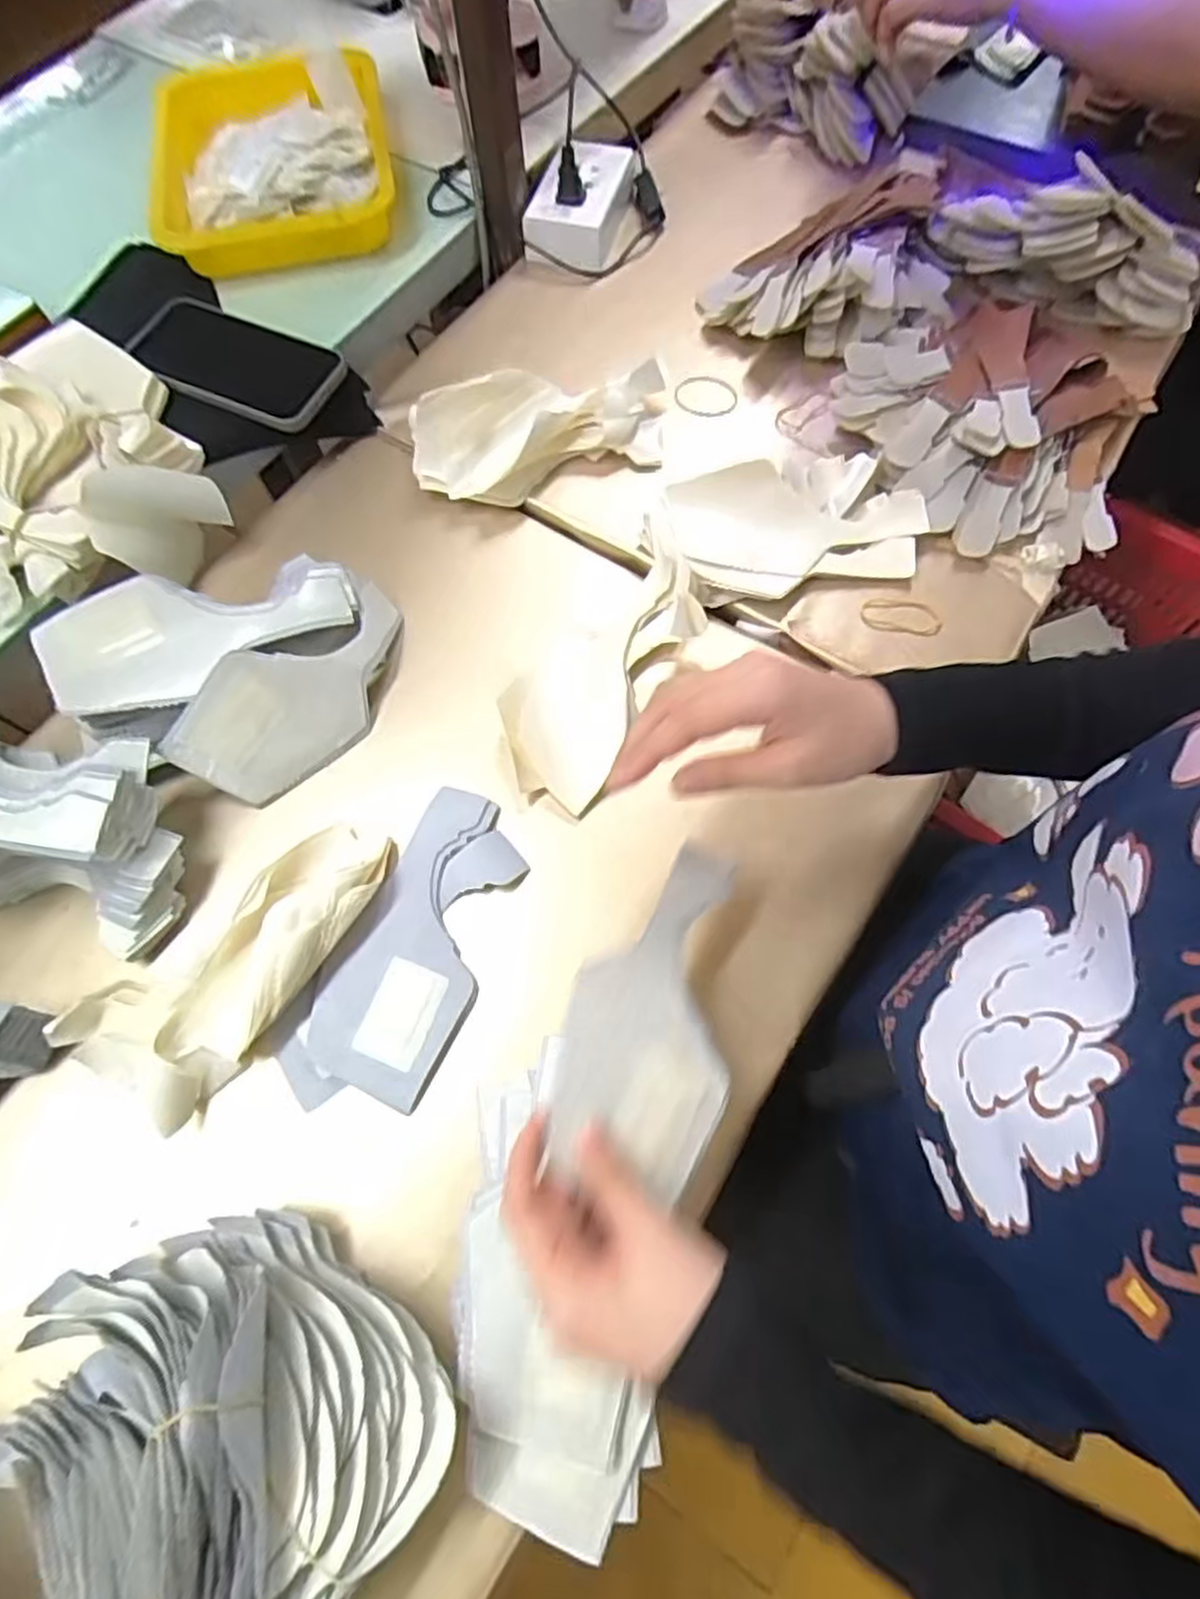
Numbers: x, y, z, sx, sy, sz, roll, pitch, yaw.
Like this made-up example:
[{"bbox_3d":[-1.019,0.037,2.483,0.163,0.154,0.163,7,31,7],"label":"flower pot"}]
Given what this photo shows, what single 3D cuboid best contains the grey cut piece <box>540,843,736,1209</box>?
[{"bbox_3d":[0.027,0.101,0.375,0.082,0.011,0.168,18,60,-11],"label":"grey cut piece"}]

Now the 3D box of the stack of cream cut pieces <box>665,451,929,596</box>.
[{"bbox_3d":[0.143,-0.203,0.545,0.178,0.032,0.105,-9,67,-4],"label":"stack of cream cut pieces"}]

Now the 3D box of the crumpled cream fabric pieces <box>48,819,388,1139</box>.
[{"bbox_3d":[-0.204,0.088,0.428,0.085,0.035,0.193,39,74,15],"label":"crumpled cream fabric pieces"}]

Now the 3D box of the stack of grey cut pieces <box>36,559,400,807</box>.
[{"bbox_3d":[-0.239,-0.096,0.489,0.170,0.061,0.161,19,70,8],"label":"stack of grey cut pieces"}]

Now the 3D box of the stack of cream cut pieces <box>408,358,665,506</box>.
[{"bbox_3d":[-0.045,-0.287,0.575,0.197,0.051,0.086,-14,68,-5],"label":"stack of cream cut pieces"}]

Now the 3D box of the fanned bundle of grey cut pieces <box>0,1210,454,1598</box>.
[{"bbox_3d":[-0.176,0.279,0.327,0.177,0.079,0.167,0,68,1],"label":"fanned bundle of grey cut pieces"}]

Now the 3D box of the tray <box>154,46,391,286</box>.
[{"bbox_3d":[-0.293,-0.571,0.675,0.206,0.044,0.251,-11,68,-4],"label":"tray"}]

